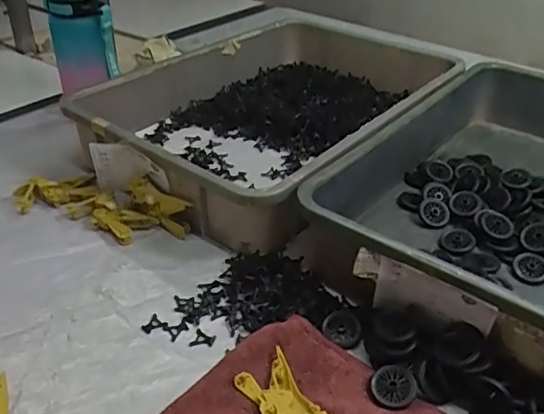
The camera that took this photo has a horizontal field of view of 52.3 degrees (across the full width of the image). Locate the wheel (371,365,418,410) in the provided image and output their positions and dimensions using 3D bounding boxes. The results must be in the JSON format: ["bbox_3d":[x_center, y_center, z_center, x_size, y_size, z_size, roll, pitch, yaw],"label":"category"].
[{"bbox_3d":[0.103,0.150,0.468,0.036,0.009,0.041,12,36,17],"label":"wheel"}]

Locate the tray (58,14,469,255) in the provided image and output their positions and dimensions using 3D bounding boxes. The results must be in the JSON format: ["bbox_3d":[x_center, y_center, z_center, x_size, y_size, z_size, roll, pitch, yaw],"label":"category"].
[{"bbox_3d":[0.005,-0.153,0.830,0.401,0.095,0.541,24,41,31],"label":"tray"}]

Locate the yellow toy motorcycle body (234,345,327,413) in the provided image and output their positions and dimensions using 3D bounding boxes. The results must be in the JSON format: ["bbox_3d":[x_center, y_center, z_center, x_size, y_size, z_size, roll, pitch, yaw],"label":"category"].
[{"bbox_3d":[0.011,0.162,0.448,0.052,0.010,0.100,-15,37,-21],"label":"yellow toy motorcycle body"}]

